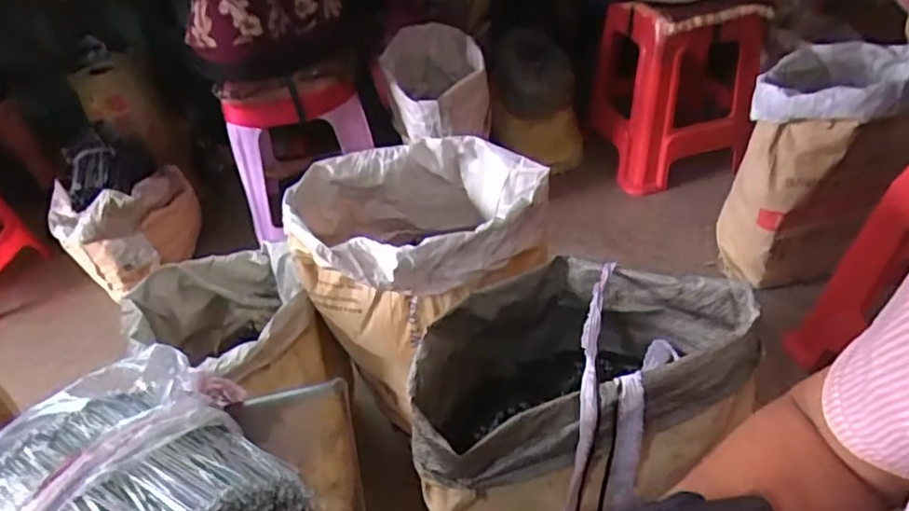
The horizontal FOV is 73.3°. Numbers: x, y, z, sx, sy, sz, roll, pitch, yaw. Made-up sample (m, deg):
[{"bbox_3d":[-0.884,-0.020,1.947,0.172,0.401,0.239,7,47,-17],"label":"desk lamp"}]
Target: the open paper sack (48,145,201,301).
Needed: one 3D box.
[{"bbox_3d":[-0.877,-0.112,1.680,0.379,0.337,0.242,-34,47,-28],"label":"open paper sack"}]

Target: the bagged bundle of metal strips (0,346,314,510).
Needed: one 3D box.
[{"bbox_3d":[-0.246,0.180,0.466,0.203,0.084,0.227,22,48,30],"label":"bagged bundle of metal strips"}]

